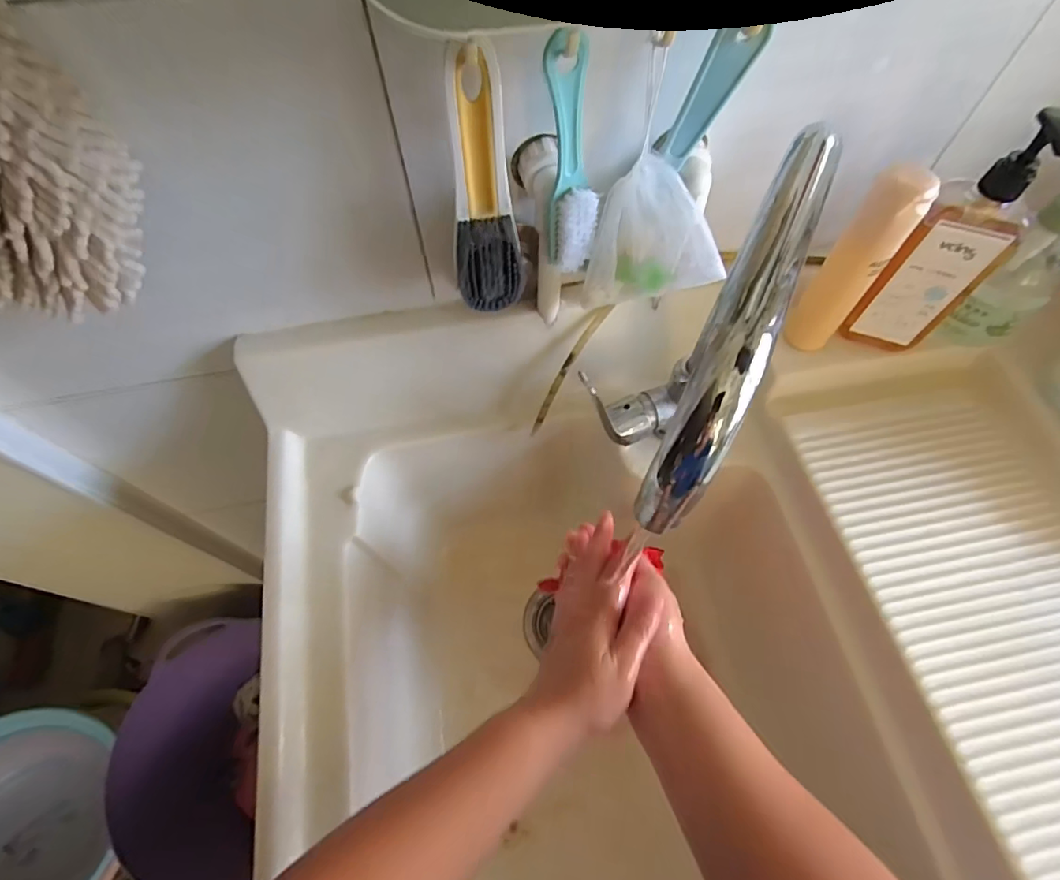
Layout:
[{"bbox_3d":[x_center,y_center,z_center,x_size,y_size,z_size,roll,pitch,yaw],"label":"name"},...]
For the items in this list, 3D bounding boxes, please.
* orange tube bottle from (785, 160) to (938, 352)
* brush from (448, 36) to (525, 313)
[{"bbox_3d":[0.259,-0.137,0.426,0.042,0.164,0.034,35,69,17],"label":"orange tube bottle"},{"bbox_3d":[-0.033,-0.157,0.351,0.045,0.180,0.026,-10,63,-4],"label":"brush"}]

